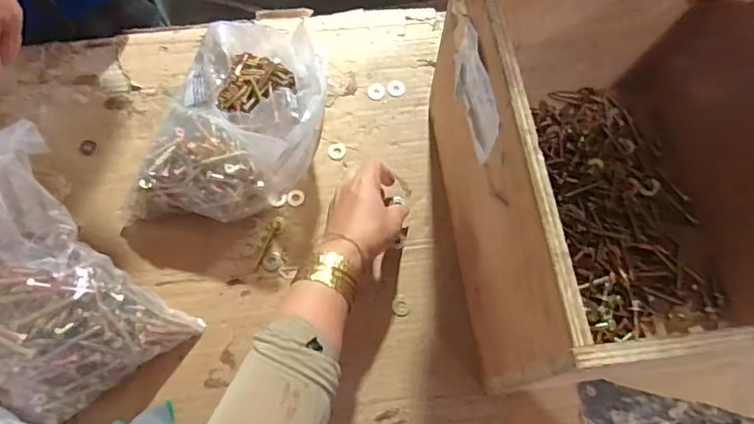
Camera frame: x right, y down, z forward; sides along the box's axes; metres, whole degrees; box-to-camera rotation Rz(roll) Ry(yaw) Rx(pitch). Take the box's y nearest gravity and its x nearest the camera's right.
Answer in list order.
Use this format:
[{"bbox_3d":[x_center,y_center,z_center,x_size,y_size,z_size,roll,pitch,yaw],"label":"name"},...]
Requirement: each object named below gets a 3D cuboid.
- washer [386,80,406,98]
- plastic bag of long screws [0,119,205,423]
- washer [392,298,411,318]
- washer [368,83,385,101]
[{"bbox_3d":[0.023,-0.145,0.628,0.021,0.004,0.023,0,68,-1],"label":"washer"},{"bbox_3d":[-0.292,0.058,0.449,0.156,0.138,0.209,-41,75,-16],"label":"plastic bag of long screws"},{"bbox_3d":[0.024,0.094,0.530,0.018,0.004,0.017,0,68,-1],"label":"washer"},{"bbox_3d":[0.000,-0.141,0.626,0.020,0.004,0.024,8,68,2],"label":"washer"}]

